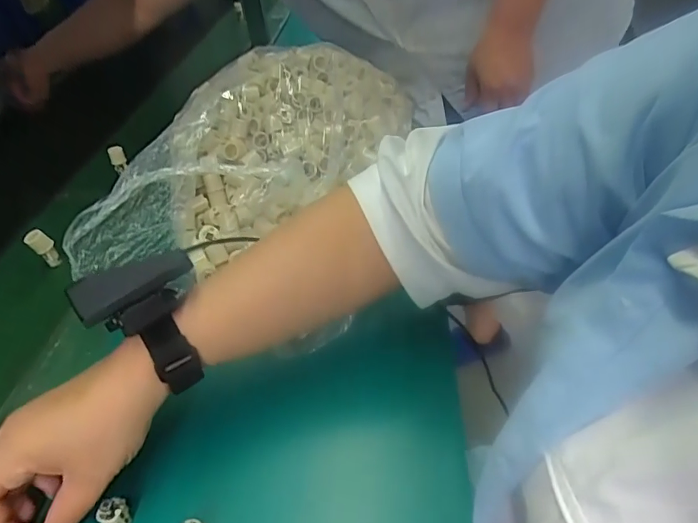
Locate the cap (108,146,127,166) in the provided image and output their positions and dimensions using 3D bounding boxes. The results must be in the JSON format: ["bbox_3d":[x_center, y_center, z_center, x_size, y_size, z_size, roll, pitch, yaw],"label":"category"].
[{"bbox_3d":[-0.319,-0.146,0.657,0.021,0.023,0.018,-22,43,-21],"label":"cap"}]

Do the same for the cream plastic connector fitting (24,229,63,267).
[{"bbox_3d":[-0.328,-0.014,0.513,0.015,0.044,0.017,-9,31,38],"label":"cream plastic connector fitting"}]

